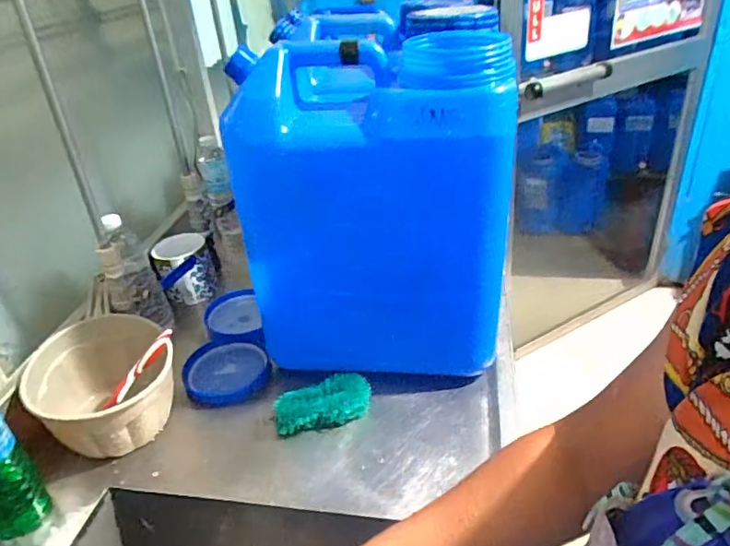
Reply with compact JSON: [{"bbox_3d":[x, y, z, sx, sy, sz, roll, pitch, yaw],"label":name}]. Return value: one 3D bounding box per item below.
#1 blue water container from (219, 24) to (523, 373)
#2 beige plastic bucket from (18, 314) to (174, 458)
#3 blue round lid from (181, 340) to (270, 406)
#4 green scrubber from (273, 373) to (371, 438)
[{"bbox_3d":[0.021,-0.077,0.673,0.306,0.385,0.178,1,33,12],"label":"blue water container"},{"bbox_3d":[-0.320,0.153,0.676,0.166,0.123,0.167,-4,32,3],"label":"beige plastic bucket"},{"bbox_3d":[-0.198,0.141,0.763,0.117,0.030,0.110,-4,32,3],"label":"blue round lid"},{"bbox_3d":[-0.052,0.172,0.677,0.124,0.039,0.054,-14,33,-12],"label":"green scrubber"}]

